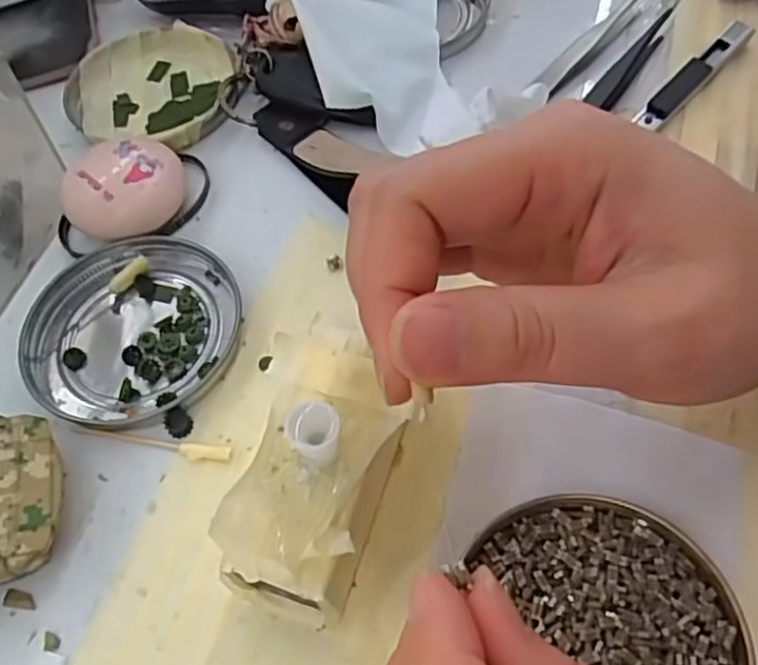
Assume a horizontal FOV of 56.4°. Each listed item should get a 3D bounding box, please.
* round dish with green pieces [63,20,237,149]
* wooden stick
[{"bbox_3d":[-0.108,-0.114,0.333,0.078,0.013,0.075,-2,58,4],"label":"round dish with green pieces"},{"bbox_3d":[-0.077,0.038,0.239,0.056,0.004,0.006,6,59,8],"label":"wooden stick"}]

